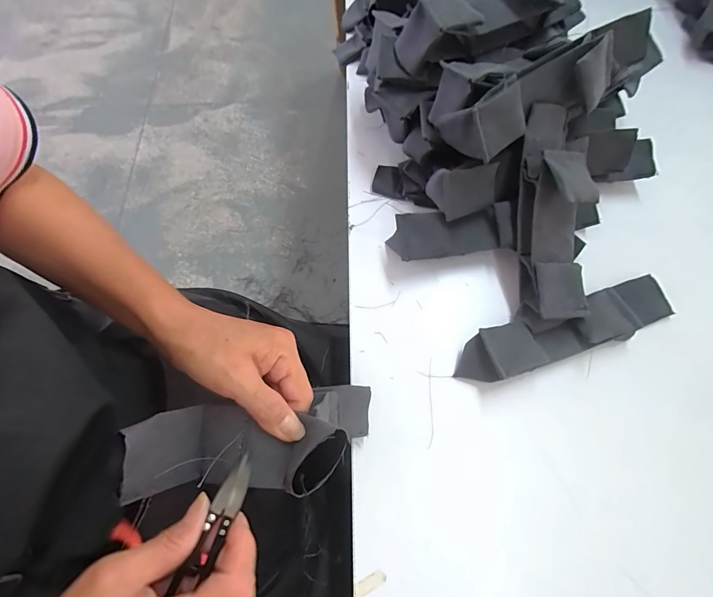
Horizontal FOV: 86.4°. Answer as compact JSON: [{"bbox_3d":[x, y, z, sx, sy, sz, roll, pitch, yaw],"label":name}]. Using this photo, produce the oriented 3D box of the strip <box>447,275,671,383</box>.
[{"bbox_3d":[0.196,0.029,0.351,0.214,0.032,0.045,-18,70,-6],"label":"strip"}]

